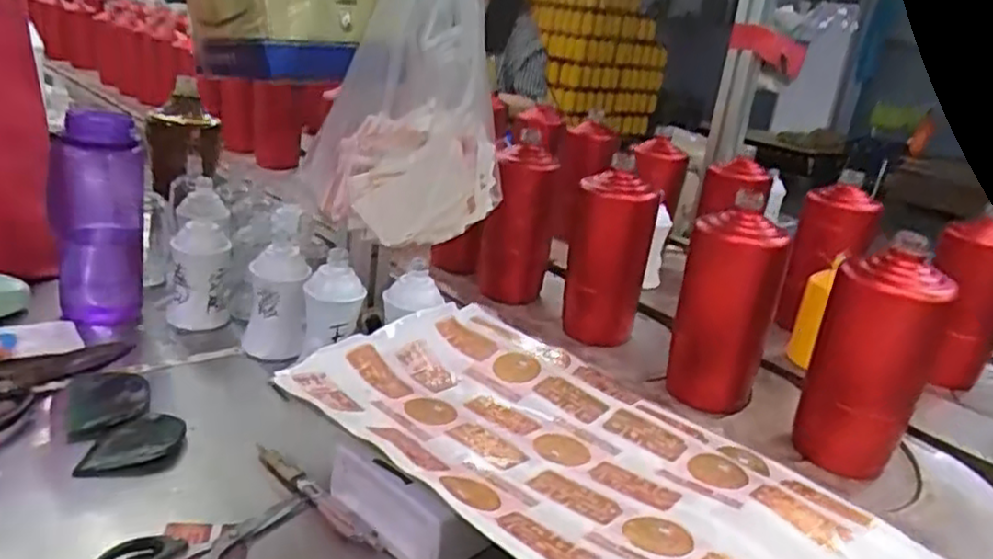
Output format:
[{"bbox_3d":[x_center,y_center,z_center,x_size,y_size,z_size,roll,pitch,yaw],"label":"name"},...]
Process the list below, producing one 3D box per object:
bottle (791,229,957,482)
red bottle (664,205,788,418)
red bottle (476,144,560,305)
[{"bbox_3d":[0.299,0.064,0.568,0.059,0.191,0.064,-4,24,-28],"label":"bottle"},{"bbox_3d":[0.212,0.030,0.649,0.069,0.173,0.062,-4,24,-28],"label":"red bottle"},{"bbox_3d":[0.027,-0.063,0.839,0.082,0.179,0.066,10,21,5],"label":"red bottle"}]

